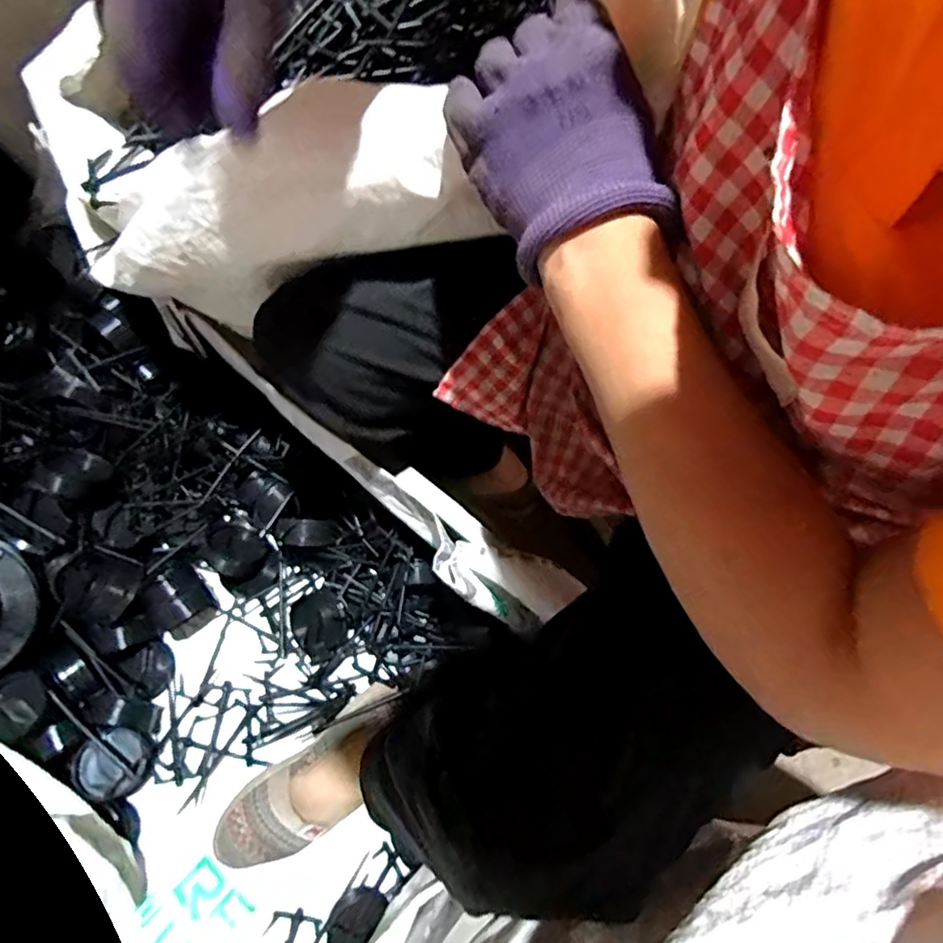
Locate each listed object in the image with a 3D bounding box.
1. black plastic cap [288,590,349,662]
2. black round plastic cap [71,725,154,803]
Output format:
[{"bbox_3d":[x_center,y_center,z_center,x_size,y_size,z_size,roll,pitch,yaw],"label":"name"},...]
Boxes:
[{"bbox_3d":[-0.176,0.172,0.647,0.066,0.023,0.072,0,73,2],"label":"black plastic cap"},{"bbox_3d":[-0.380,0.310,0.601,0.070,0.020,0.070,6,68,-15],"label":"black round plastic cap"}]

